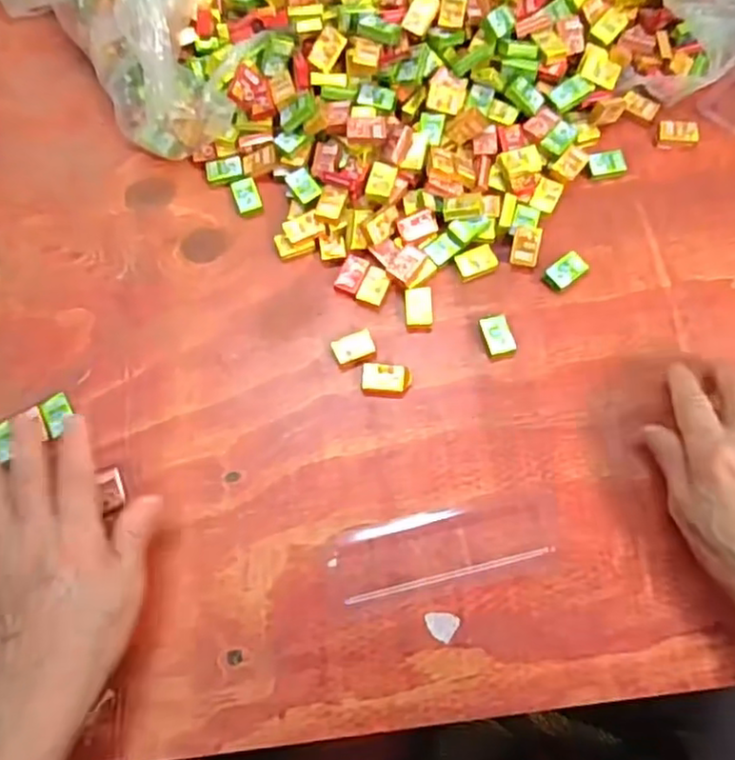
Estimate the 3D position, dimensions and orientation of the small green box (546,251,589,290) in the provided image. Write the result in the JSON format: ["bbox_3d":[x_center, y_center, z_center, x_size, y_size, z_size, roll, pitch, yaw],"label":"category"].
[{"bbox_3d":[0.130,-0.071,0.432,0.027,0.007,0.018,-36,73,-10],"label":"small green box"}]

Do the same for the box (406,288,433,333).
[{"bbox_3d":[0.033,-0.045,0.427,0.017,0.010,0.027,-3,71,1],"label":"box"}]

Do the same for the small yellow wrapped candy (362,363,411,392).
[{"bbox_3d":[0.012,-0.001,0.413,0.031,0.008,0.018,3,71,3],"label":"small yellow wrapped candy"}]

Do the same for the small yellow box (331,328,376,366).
[{"bbox_3d":[-0.009,-0.020,0.420,0.026,0.010,0.017,-21,71,-5],"label":"small yellow box"}]

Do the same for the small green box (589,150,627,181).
[{"bbox_3d":[0.166,-0.150,0.456,0.027,0.008,0.018,-10,71,-1],"label":"small green box"}]

